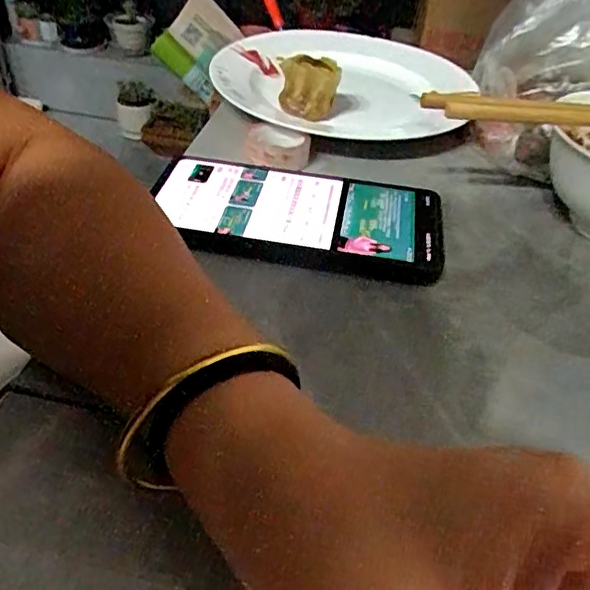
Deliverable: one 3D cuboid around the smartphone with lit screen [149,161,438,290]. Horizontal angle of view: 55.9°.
[{"bbox_3d":[0.001,-0.044,0.314,0.160,0.012,0.079,7,45,4],"label":"smartphone with lit screen"}]

